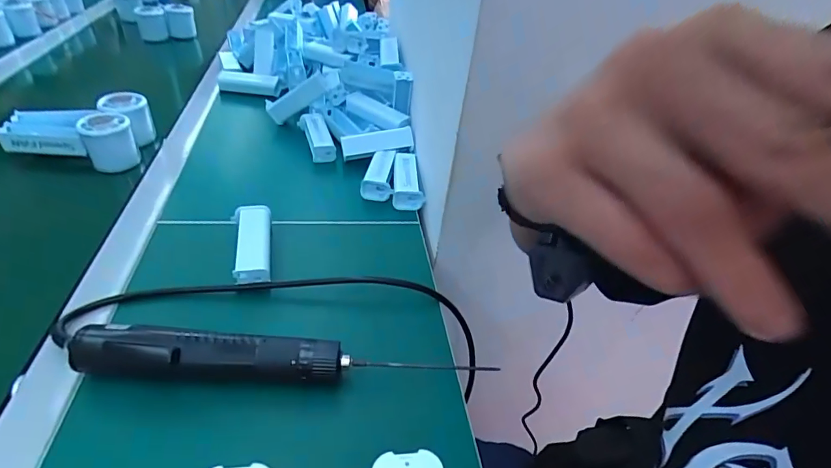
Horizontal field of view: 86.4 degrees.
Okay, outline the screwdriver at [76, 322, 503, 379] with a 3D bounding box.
[{"bbox_3d":[-0.104,0.102,0.351,0.308,0.039,0.029,4,39,-5],"label":"screwdriver"}]

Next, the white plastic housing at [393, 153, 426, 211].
[{"bbox_3d":[-0.010,-0.072,0.596,0.038,0.029,0.103,3,39,-5],"label":"white plastic housing"}]

